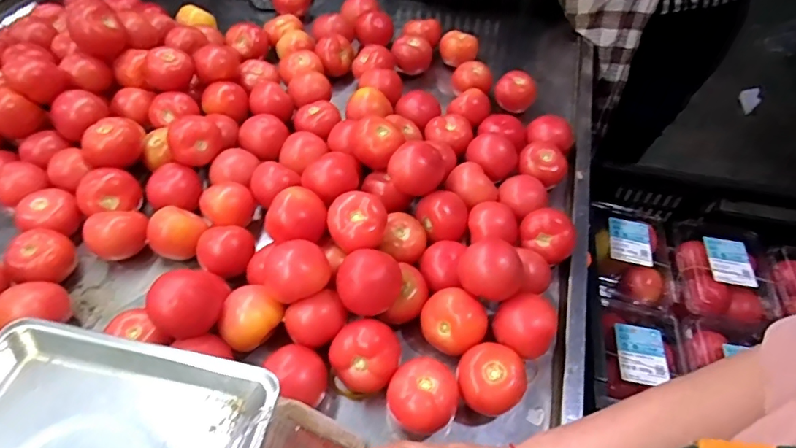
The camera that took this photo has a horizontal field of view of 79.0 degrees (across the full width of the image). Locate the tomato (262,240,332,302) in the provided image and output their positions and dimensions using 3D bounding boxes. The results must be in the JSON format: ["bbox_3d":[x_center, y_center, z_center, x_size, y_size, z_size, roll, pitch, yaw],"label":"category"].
[{"bbox_3d":[-0.103,0.051,0.495,0.065,0.049,0.059,-17,55,-15],"label":"tomato"}]

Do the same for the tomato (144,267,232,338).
[{"bbox_3d":[-0.202,0.078,0.473,0.074,0.052,0.064,-31,59,-23],"label":"tomato"}]

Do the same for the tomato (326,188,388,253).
[{"bbox_3d":[-0.045,0.002,0.536,0.064,0.053,0.061,1,52,-1],"label":"tomato"}]

